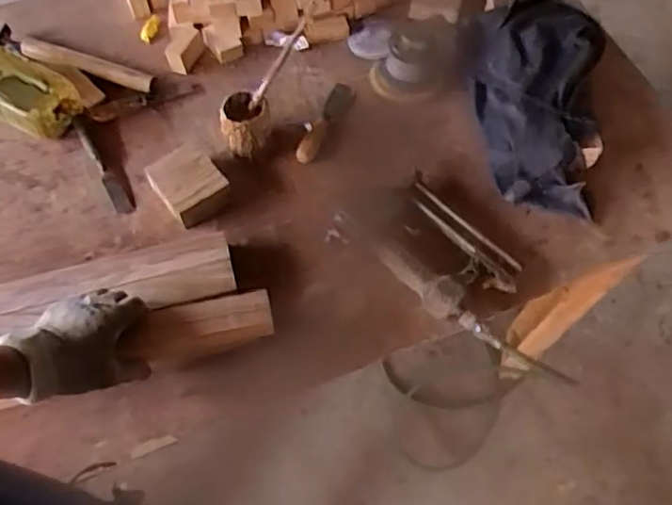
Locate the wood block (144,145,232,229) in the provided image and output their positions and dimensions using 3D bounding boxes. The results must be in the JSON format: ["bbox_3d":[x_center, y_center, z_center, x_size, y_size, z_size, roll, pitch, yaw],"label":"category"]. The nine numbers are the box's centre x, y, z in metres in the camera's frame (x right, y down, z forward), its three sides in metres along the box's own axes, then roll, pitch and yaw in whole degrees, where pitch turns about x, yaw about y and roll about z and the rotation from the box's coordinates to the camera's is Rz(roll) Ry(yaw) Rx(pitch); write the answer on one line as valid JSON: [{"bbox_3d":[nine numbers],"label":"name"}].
[{"bbox_3d":[-0.212,-0.096,0.881,0.085,0.047,0.098,-38,70,-19],"label":"wood block"}]

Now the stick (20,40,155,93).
[{"bbox_3d":[-0.394,-0.295,0.971,0.218,0.026,0.026,16,63,6],"label":"stick"}]

